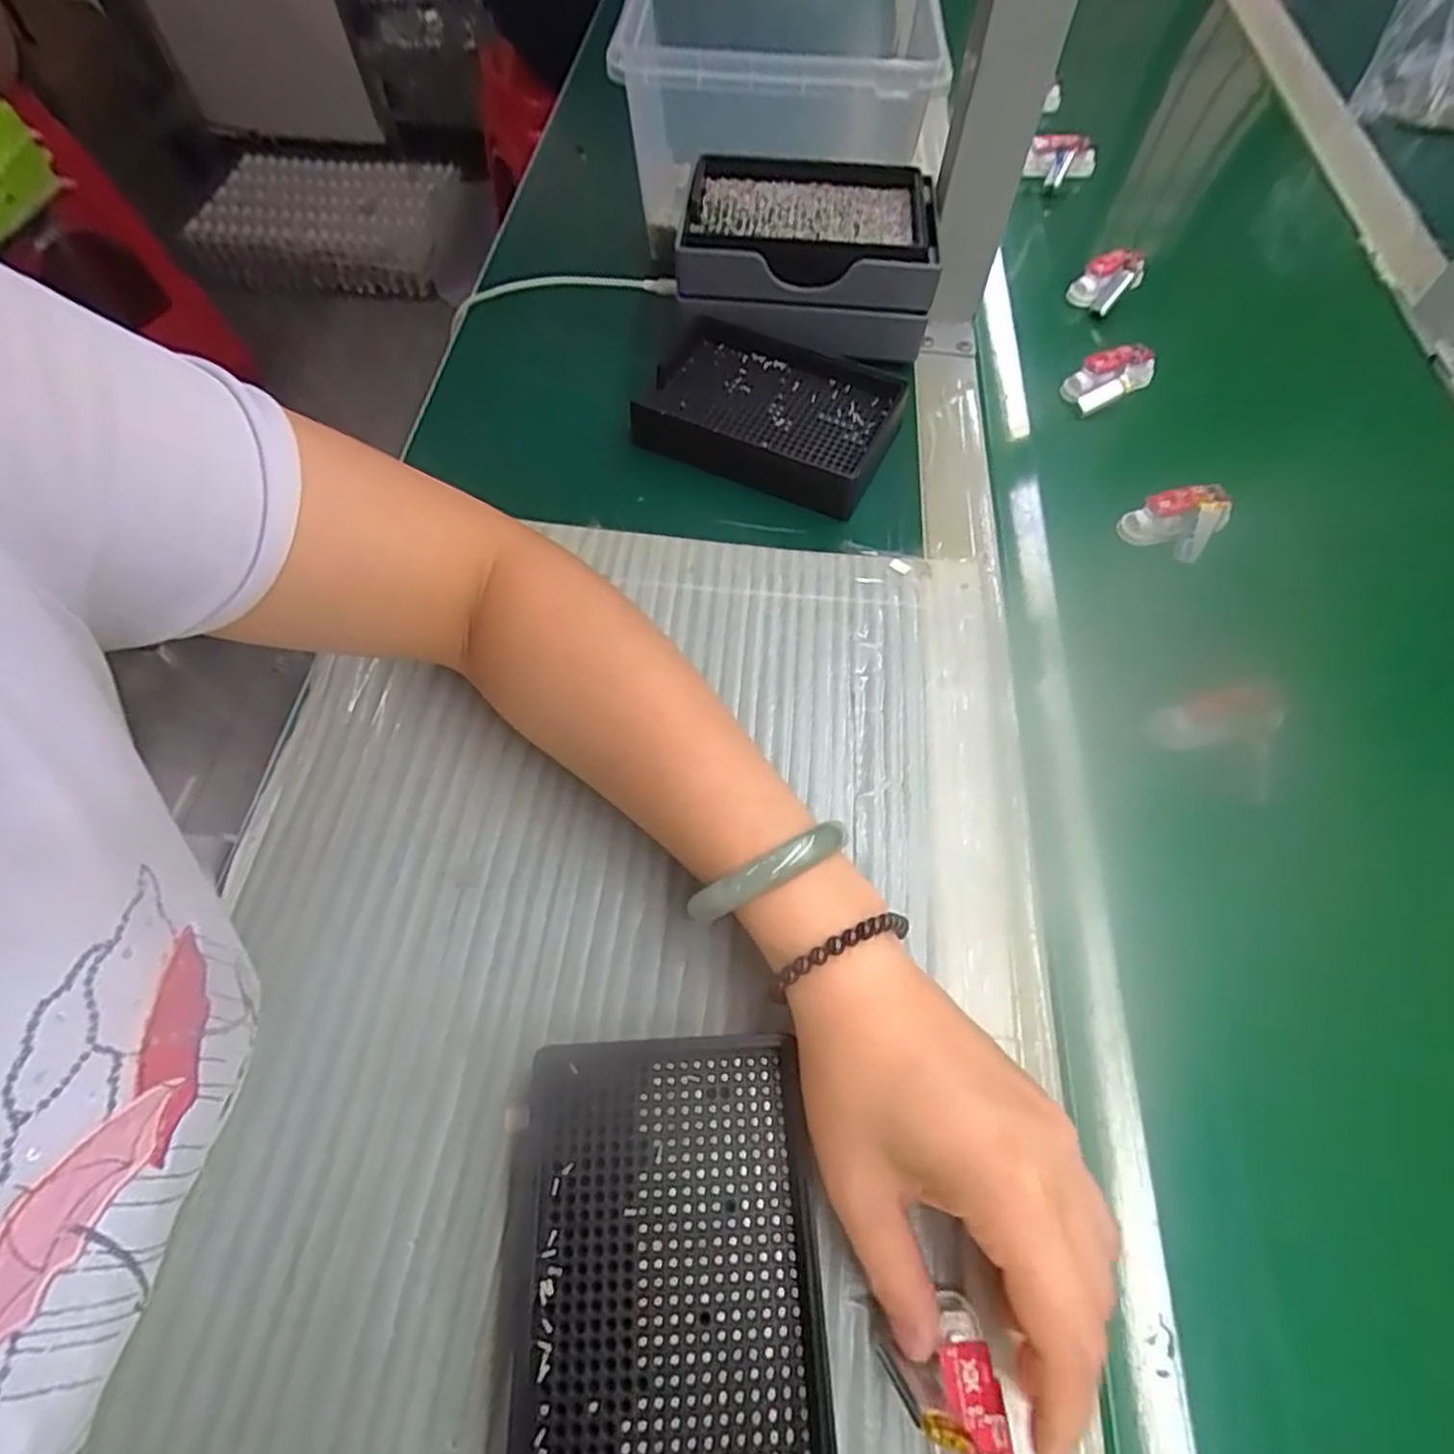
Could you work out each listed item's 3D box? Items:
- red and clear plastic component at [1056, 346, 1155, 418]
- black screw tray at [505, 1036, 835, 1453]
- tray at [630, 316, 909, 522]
[{"bbox_3d":[0.241,-0.220,0.460,0.052,0.027,0.025,-24,64,-13],"label":"red and clear plastic component"},{"bbox_3d":[-0.018,0.175,0.230,0.091,0.025,0.136,-2,61,-2],"label":"black screw tray"},{"bbox_3d":[0.024,-0.185,0.428,0.143,0.029,0.095,22,63,11],"label":"tray"}]

